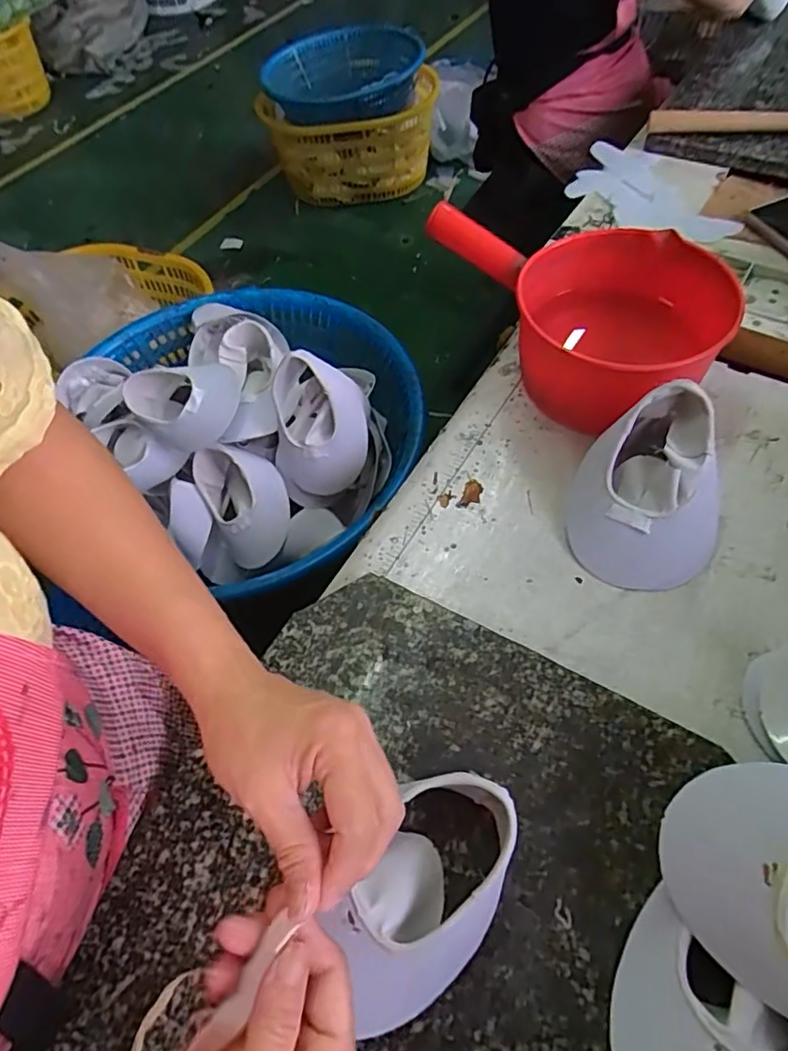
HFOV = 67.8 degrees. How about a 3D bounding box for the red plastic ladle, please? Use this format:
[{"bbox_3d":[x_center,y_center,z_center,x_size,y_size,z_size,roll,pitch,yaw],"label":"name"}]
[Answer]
[{"bbox_3d":[0.168,-0.210,0.574,0.286,0.116,0.191,31,64,22],"label":"red plastic ladle"}]

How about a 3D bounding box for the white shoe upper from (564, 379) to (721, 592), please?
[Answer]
[{"bbox_3d":[0.197,-0.030,0.467,0.108,0.099,0.131,-7,56,0],"label":"white shoe upper"}]

